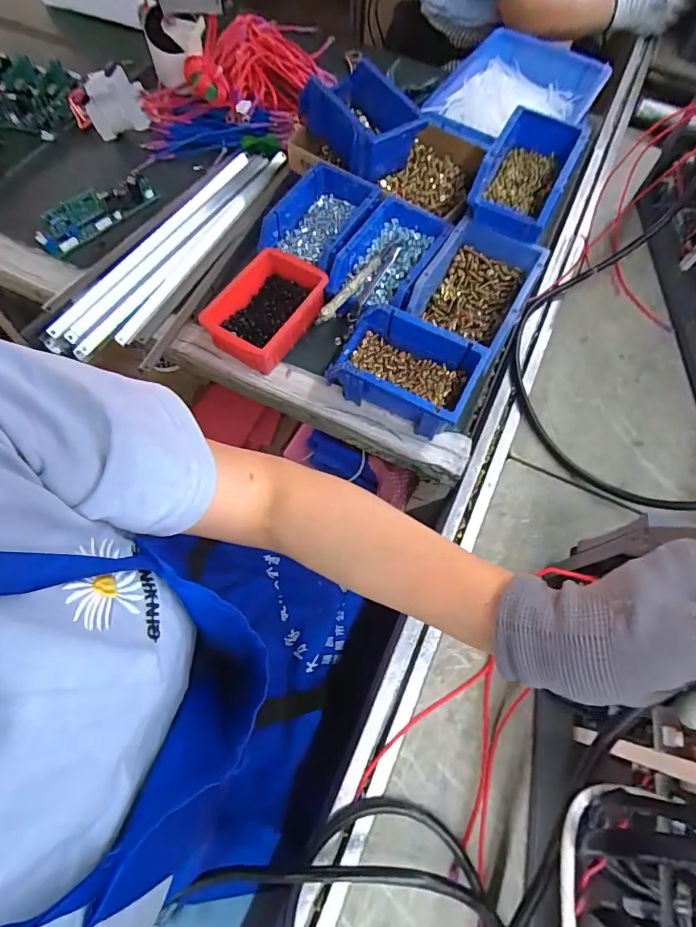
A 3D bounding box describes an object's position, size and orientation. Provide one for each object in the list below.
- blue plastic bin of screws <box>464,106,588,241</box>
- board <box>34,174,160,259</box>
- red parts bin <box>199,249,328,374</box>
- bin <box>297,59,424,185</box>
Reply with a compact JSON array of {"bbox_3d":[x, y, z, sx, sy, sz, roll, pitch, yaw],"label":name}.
[{"bbox_3d":[0.230,-0.375,0.575,0.096,0.058,0.164,26,69,8],"label":"blue plastic bin of screws"},{"bbox_3d":[-0.352,-0.353,0.634,0.172,0.018,0.048,-44,115,-18],"label":"board"},{"bbox_3d":[-0.098,-0.192,0.566,0.101,0.052,0.144,32,70,10],"label":"red parts bin"},{"bbox_3d":[0.019,-0.484,0.642,0.115,0.075,0.165,-33,73,-14],"label":"bin"}]

